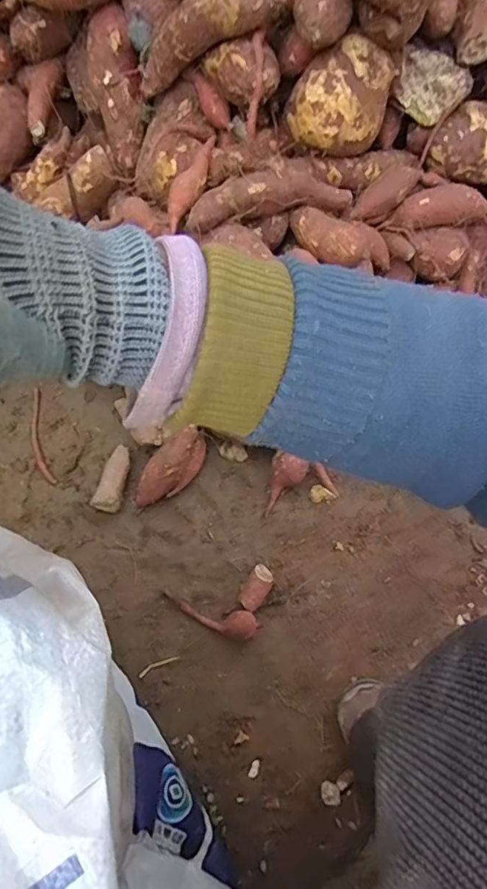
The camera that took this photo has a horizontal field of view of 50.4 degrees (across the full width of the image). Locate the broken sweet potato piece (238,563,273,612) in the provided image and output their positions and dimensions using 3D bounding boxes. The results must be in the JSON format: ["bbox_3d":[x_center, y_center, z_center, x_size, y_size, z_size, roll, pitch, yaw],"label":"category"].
[{"bbox_3d":[0.014,0.156,0.564,0.027,0.026,0.049,32,71,10],"label":"broken sweet potato piece"}]

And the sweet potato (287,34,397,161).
[{"bbox_3d":[0.092,-0.330,0.493,0.094,0.074,0.058,7,68,1],"label":"sweet potato"}]

